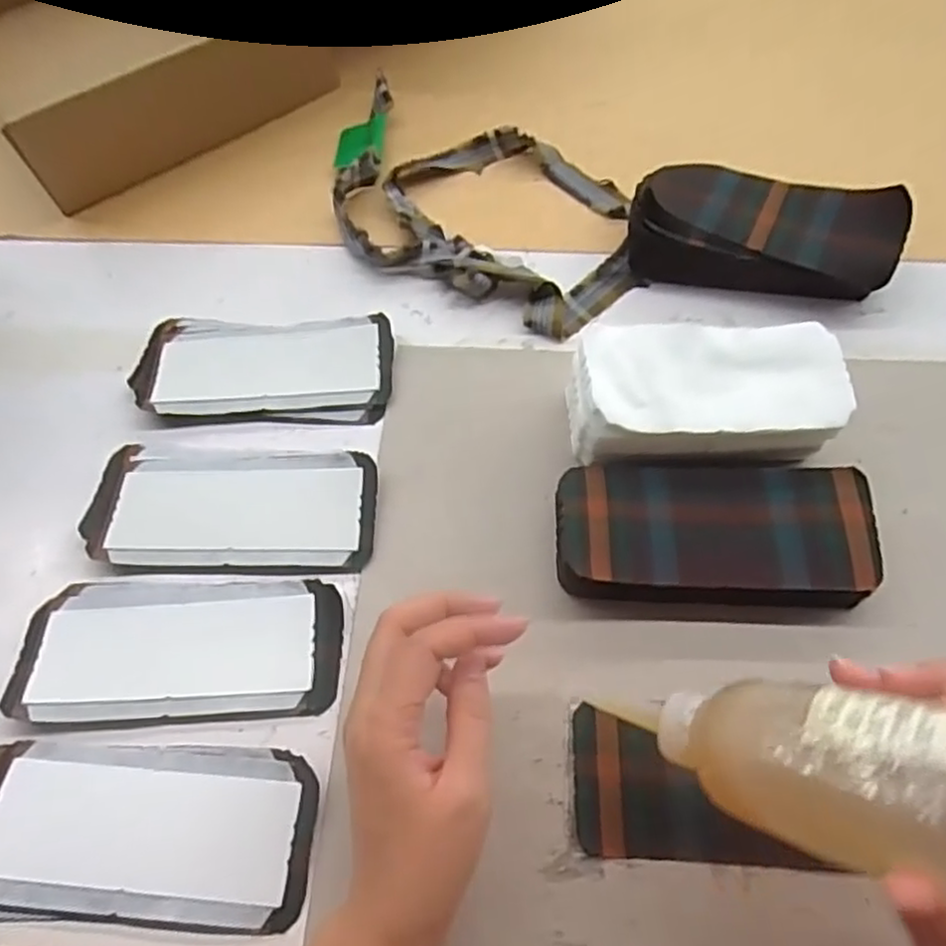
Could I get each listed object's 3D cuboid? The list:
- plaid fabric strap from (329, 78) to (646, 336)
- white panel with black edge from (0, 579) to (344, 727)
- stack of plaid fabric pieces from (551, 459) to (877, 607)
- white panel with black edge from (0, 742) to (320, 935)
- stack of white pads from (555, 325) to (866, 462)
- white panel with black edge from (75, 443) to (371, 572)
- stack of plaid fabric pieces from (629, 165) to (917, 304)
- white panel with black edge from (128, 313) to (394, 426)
[{"bbox_3d":[-0.001,-0.206,0.538,0.273,0.023,0.168,24,66,14],"label":"plaid fabric strap"},{"bbox_3d":[-0.160,0.095,0.384,0.171,0.009,0.078,-1,62,2],"label":"white panel with black edge"},{"bbox_3d":[0.133,0.035,0.394,0.167,0.028,0.083,2,62,4],"label":"stack of plaid fabric pieces"},{"bbox_3d":[-0.165,0.172,0.340,0.173,0.014,0.076,1,62,3],"label":"white panel with black edge"},{"bbox_3d":[0.136,-0.042,0.421,0.150,0.058,0.085,2,62,4],"label":"stack of white pads"},{"bbox_3d":[-0.147,0.021,0.428,0.173,0.010,0.084,3,63,4],"label":"white panel with black edge"},{"bbox_3d":[0.201,-0.169,0.494,0.172,0.052,0.085,17,64,11],"label":"stack of plaid fabric pieces"},{"bbox_3d":[-0.142,-0.071,0.478,0.172,0.010,0.084,3,63,4],"label":"white panel with black edge"}]

